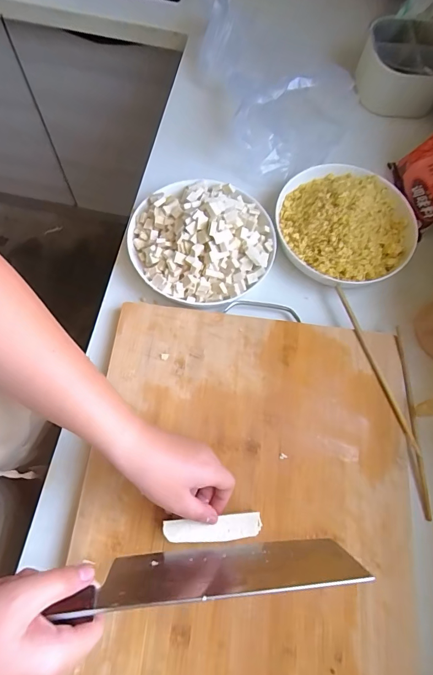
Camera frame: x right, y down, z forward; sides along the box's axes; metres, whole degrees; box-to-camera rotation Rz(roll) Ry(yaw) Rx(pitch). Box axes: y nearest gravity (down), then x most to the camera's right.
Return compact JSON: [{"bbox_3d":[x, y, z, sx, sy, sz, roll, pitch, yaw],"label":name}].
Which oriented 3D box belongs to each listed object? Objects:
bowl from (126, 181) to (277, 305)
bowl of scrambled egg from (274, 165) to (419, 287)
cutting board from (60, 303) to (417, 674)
[{"bbox_3d":[-0.019,-0.139,0.511,0.185,0.080,0.188,1,68,-3],"label":"bowl"},{"bbox_3d":[0.184,-0.163,0.537,0.192,0.066,0.187,1,68,-3],"label":"bowl of scrambled egg"},{"bbox_3d":[0.026,0.232,0.399,0.357,0.019,0.546,7,68,0],"label":"cutting board"}]

